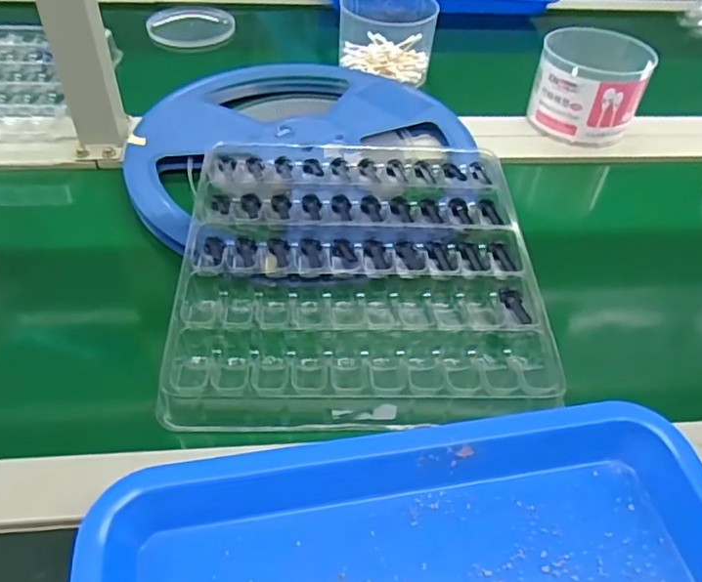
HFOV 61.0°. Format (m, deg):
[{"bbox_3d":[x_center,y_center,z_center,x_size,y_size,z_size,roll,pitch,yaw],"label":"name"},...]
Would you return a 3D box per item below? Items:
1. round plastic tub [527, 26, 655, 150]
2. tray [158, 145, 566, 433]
[{"bbox_3d":[0.243,-0.210,0.614,0.109,0.086,0.084,22,50,15],"label":"round plastic tub"},{"bbox_3d":[0.005,-0.025,0.449,0.249,0.026,0.263,-1,48,-5],"label":"tray"}]

